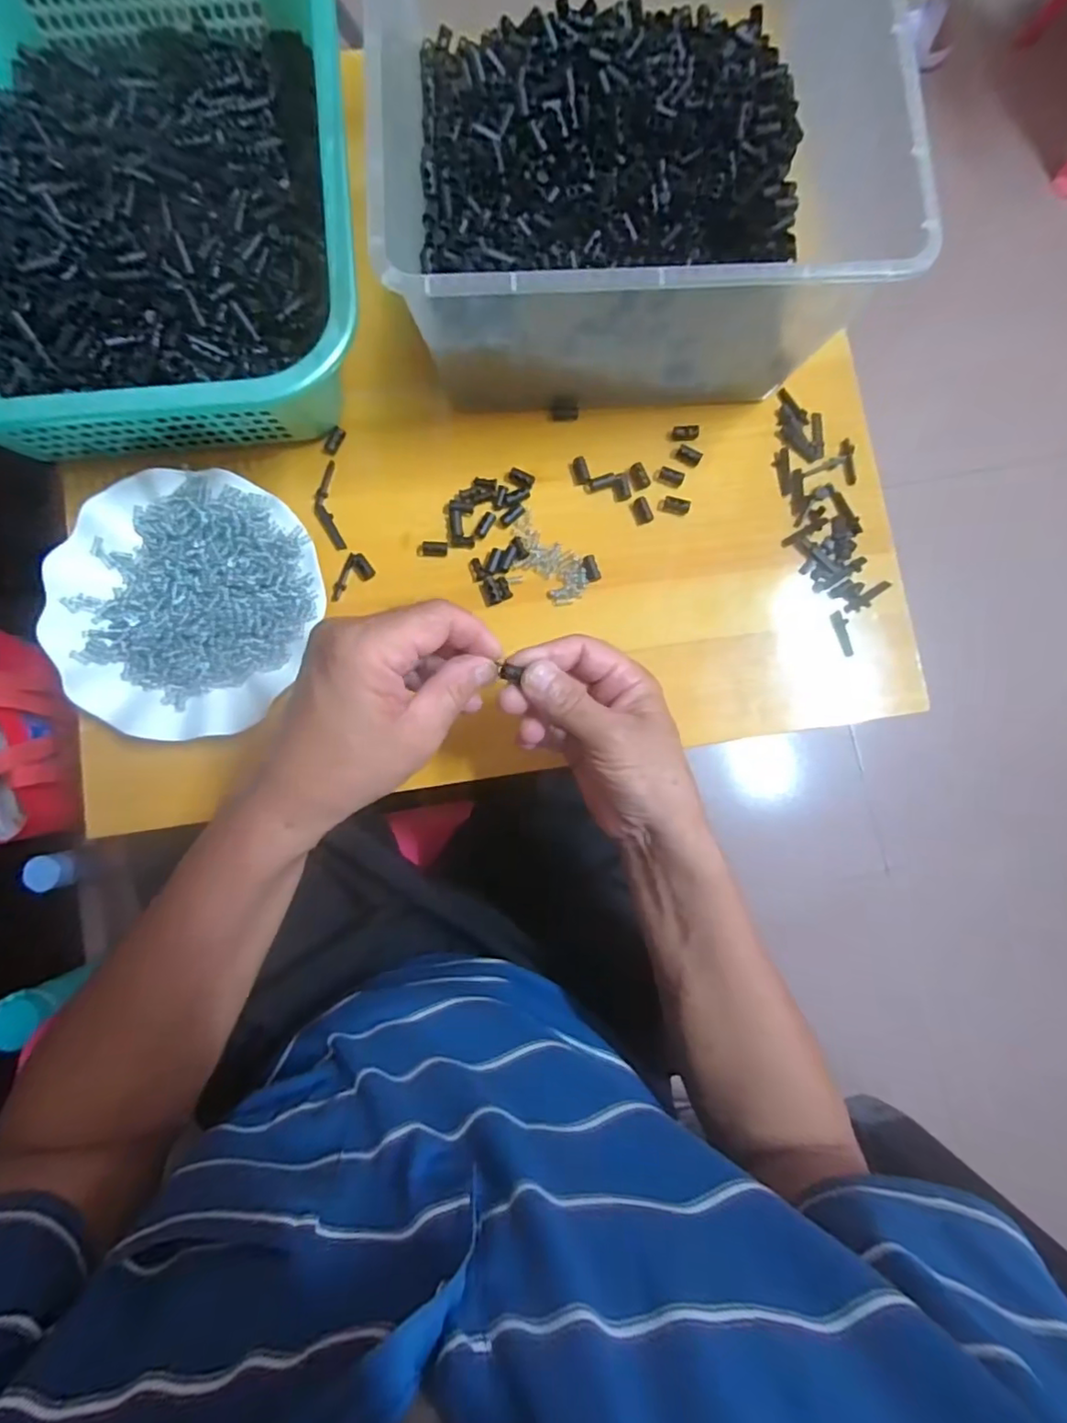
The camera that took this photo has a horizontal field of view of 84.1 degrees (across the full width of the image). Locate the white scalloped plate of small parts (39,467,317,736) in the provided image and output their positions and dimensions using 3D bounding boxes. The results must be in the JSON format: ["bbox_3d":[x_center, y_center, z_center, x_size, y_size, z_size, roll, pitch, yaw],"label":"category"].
[{"bbox_3d":[-0.238,-0.074,0.406,0.176,0.019,0.178,0,83,-2],"label":"white scalloped plate of small parts"}]

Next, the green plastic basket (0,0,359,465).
[{"bbox_3d":[-0.269,-0.365,0.397,0.292,0.084,0.372,-5,84,-3],"label":"green plastic basket"}]

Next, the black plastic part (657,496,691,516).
[{"bbox_3d":[0.105,-0.153,0.440,0.023,0.004,0.012,16,83,0],"label":"black plastic part"}]

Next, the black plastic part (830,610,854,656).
[{"bbox_3d":[0.226,-0.057,0.429,0.013,0.004,0.033,-17,84,-4],"label":"black plastic part"}]

